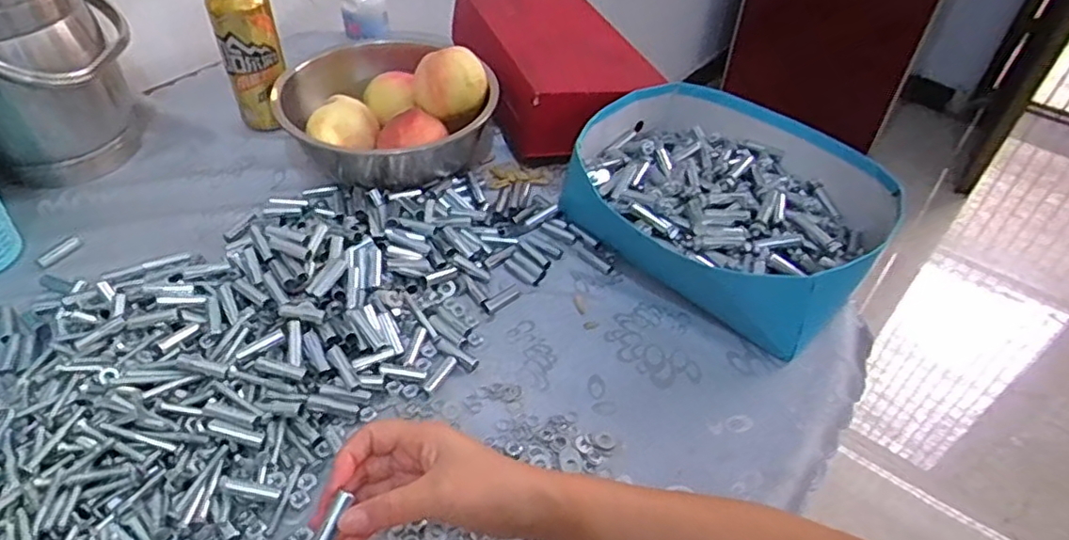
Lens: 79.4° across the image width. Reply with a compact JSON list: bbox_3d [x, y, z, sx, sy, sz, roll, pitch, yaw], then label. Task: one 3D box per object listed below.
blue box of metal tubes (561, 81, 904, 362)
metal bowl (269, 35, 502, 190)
[{"bbox_3d":[0.189,-0.068,0.661,0.299,0.089,0.263,28,50,23],"label":"blue box of metal tubes"},{"bbox_3d":[-0.160,-0.173,0.728,0.207,0.114,0.207,2,45,-2],"label":"metal bowl"}]

